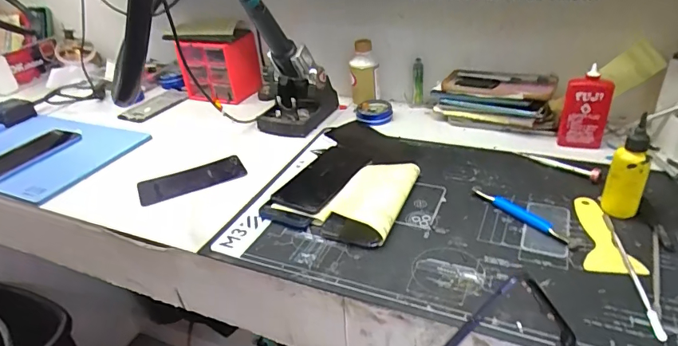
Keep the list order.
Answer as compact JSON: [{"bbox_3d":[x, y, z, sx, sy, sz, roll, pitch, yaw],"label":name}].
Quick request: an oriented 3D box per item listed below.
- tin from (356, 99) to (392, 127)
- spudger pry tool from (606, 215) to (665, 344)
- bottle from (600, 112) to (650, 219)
[{"bbox_3d":[0.063,-0.106,0.794,0.062,0.023,0.065,-4,32,3],"label":"tin"},{"bbox_3d":[0.286,0.092,0.445,0.009,0.004,0.168,2,32,12],"label":"spudger pry tool"},{"bbox_3d":[0.318,-0.004,0.495,0.028,0.115,0.028,-16,33,-17],"label":"bottle"}]

